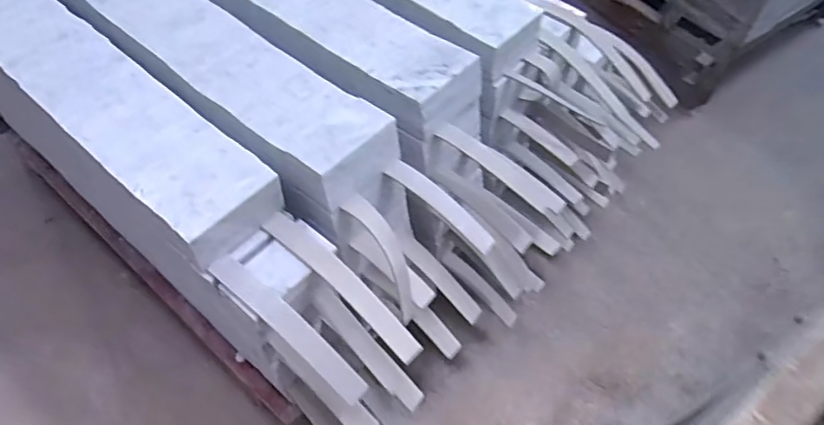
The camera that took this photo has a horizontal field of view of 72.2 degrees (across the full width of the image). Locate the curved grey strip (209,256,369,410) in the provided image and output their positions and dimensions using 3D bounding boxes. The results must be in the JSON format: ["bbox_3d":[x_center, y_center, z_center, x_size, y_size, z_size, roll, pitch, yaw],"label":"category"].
[{"bbox_3d":[-0.170,0.155,0.779,0.275,0.028,0.038,41,57,8],"label":"curved grey strip"}]

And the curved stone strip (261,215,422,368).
[{"bbox_3d":[-0.101,0.103,0.821,0.287,0.046,0.040,35,56,21],"label":"curved stone strip"}]

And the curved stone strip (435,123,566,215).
[{"bbox_3d":[0.156,-0.077,0.998,0.262,0.025,0.038,34,52,-8],"label":"curved stone strip"}]

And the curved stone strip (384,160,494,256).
[{"bbox_3d":[0.049,-0.011,0.909,0.205,0.026,0.039,41,57,10],"label":"curved stone strip"}]

